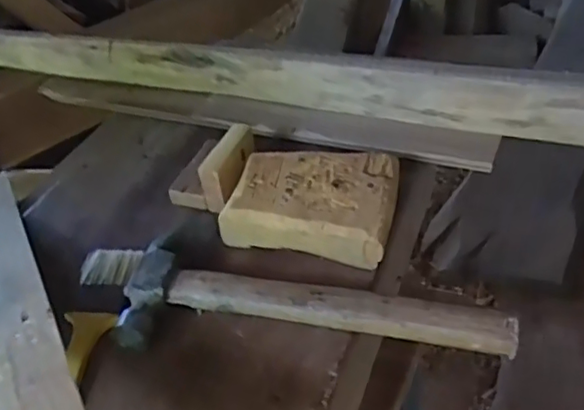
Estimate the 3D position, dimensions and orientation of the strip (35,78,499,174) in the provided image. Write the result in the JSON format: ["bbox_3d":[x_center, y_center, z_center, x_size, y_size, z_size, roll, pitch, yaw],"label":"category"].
[{"bbox_3d":[-0.050,-0.095,0.653,0.514,0.020,0.052,13,44,22],"label":"strip"}]

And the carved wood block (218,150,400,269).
[{"bbox_3d":[0.020,-0.006,0.517,0.135,0.037,0.101,8,42,17],"label":"carved wood block"}]

